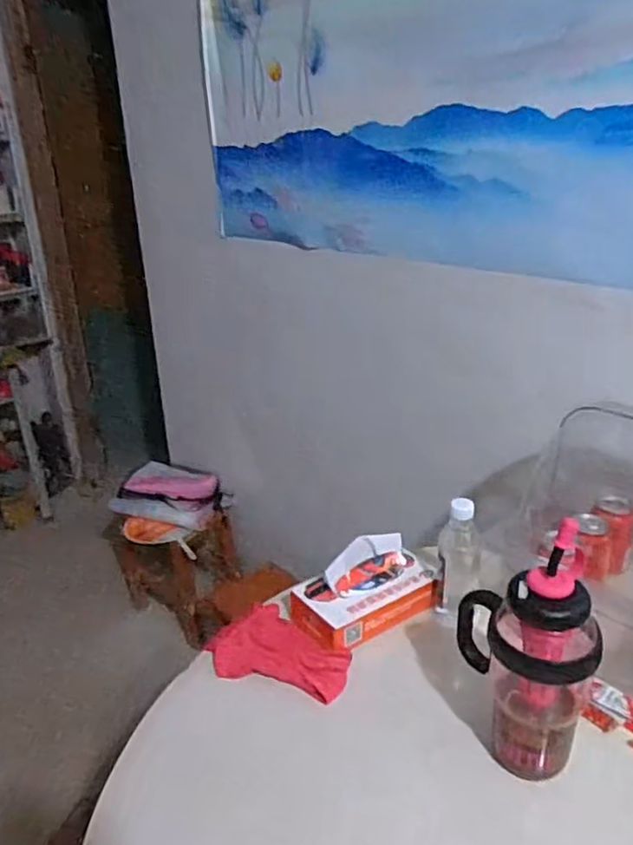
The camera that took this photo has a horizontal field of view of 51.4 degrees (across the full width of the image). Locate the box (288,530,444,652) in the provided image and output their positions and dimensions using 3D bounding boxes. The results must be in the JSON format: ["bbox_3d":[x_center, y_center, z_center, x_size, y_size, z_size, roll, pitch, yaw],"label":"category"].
[{"bbox_3d":[0.073,0.234,0.959,0.214,0.085,0.116,-17,28,-31],"label":"box"}]

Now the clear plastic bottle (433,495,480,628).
[{"bbox_3d":[0.198,0.208,0.921,0.059,0.192,0.062,5,25,15],"label":"clear plastic bottle"}]

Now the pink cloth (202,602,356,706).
[{"bbox_3d":[-0.051,0.312,0.881,0.191,0.018,0.121,18,30,37],"label":"pink cloth"}]

